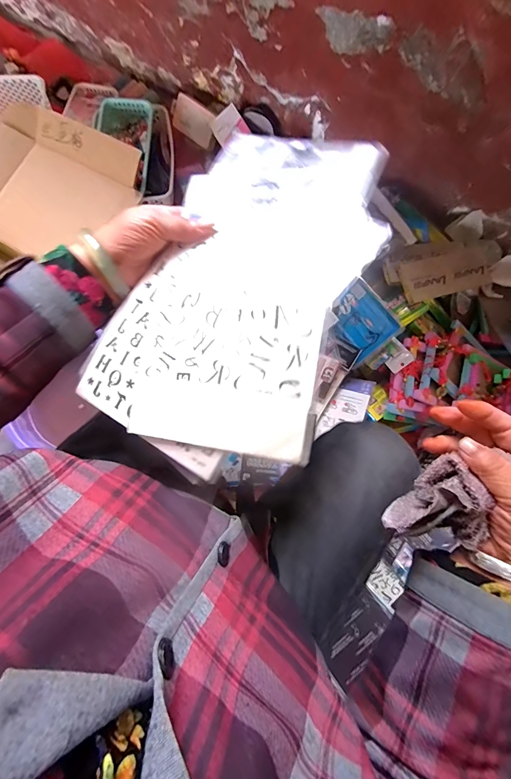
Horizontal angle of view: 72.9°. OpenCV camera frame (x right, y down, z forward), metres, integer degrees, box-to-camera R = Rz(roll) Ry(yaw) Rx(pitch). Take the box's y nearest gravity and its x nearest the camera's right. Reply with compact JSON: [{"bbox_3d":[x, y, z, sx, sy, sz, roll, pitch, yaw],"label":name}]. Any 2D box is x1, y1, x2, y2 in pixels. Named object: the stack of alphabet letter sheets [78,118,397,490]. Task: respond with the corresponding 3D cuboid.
[{"bbox_3d":[-0.006,-0.096,0.321,0.212,0.028,0.334,25,84,17],"label":"stack of alphabet letter sheets"}]

